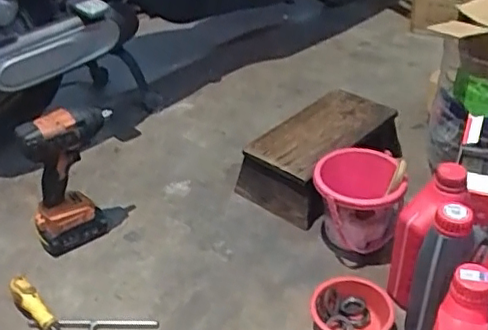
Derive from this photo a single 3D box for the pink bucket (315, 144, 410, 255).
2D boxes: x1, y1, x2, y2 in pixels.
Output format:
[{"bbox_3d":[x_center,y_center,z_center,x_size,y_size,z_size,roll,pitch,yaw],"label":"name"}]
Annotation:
[{"bbox_3d":[0.191,0.063,0.984,0.146,0.142,0.135,5,36,10],"label":"pink bucket"}]

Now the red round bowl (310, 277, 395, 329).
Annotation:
[{"bbox_3d":[0.159,0.219,0.852,0.121,0.039,0.112,10,37,16],"label":"red round bowl"}]

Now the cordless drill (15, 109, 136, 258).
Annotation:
[{"bbox_3d":[-0.278,0.022,0.986,0.169,0.244,0.065,-31,44,-34],"label":"cordless drill"}]

